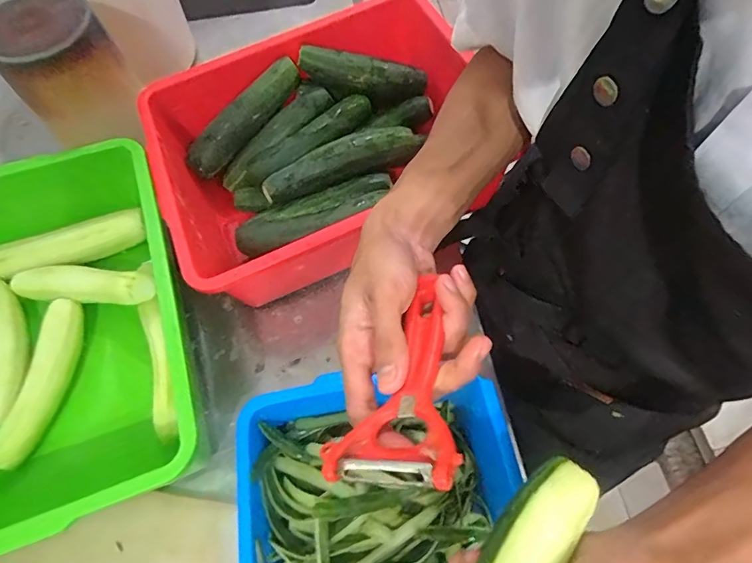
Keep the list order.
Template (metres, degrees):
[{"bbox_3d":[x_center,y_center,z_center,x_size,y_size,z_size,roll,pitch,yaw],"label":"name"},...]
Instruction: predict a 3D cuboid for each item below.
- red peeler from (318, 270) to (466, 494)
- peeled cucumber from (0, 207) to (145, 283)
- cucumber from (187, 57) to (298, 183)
[{"bbox_3d":[0.019,0.050,0.257,0.062,0.029,0.137,12,42,8],"label":"red peeler"},{"bbox_3d":[-0.388,-0.040,0.546,0.197,0.045,0.034,-23,65,-9],"label":"peeled cucumber"},{"bbox_3d":[-0.172,-0.216,0.579,0.039,0.037,0.189,40,85,19],"label":"cucumber"}]

